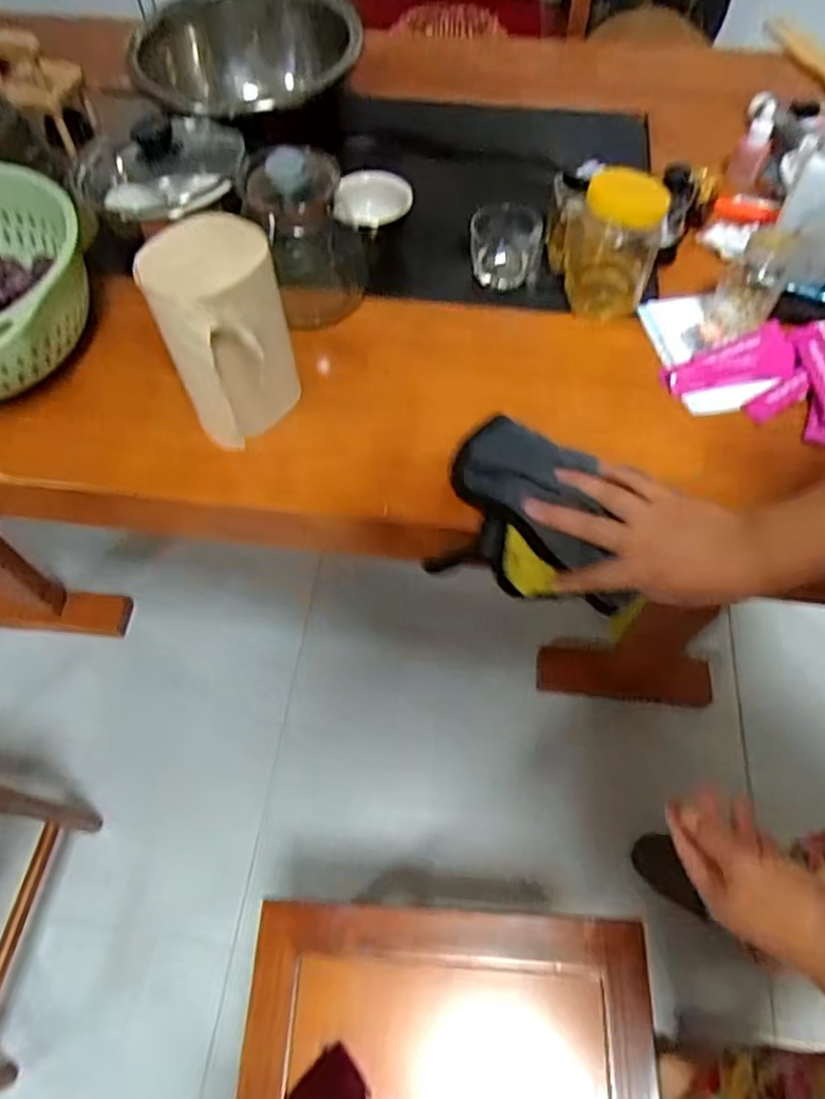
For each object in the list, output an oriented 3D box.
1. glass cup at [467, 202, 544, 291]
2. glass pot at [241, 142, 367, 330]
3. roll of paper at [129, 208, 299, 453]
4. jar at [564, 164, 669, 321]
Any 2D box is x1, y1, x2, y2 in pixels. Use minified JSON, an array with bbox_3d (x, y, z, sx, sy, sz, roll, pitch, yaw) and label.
[{"bbox_3d":[0.092,-0.307,0.677,0.068,0.055,0.059,5,60,4],"label":"glass cup"},{"bbox_3d":[-0.098,-0.286,0.618,0.097,0.129,0.089,0,60,0],"label":"glass pot"},{"bbox_3d":[-0.145,-0.162,0.537,0.093,0.147,0.112,-13,61,-7],"label":"roll of paper"},{"bbox_3d":[0.187,-0.287,0.631,0.083,0.120,0.083,0,60,0],"label":"jar"}]

